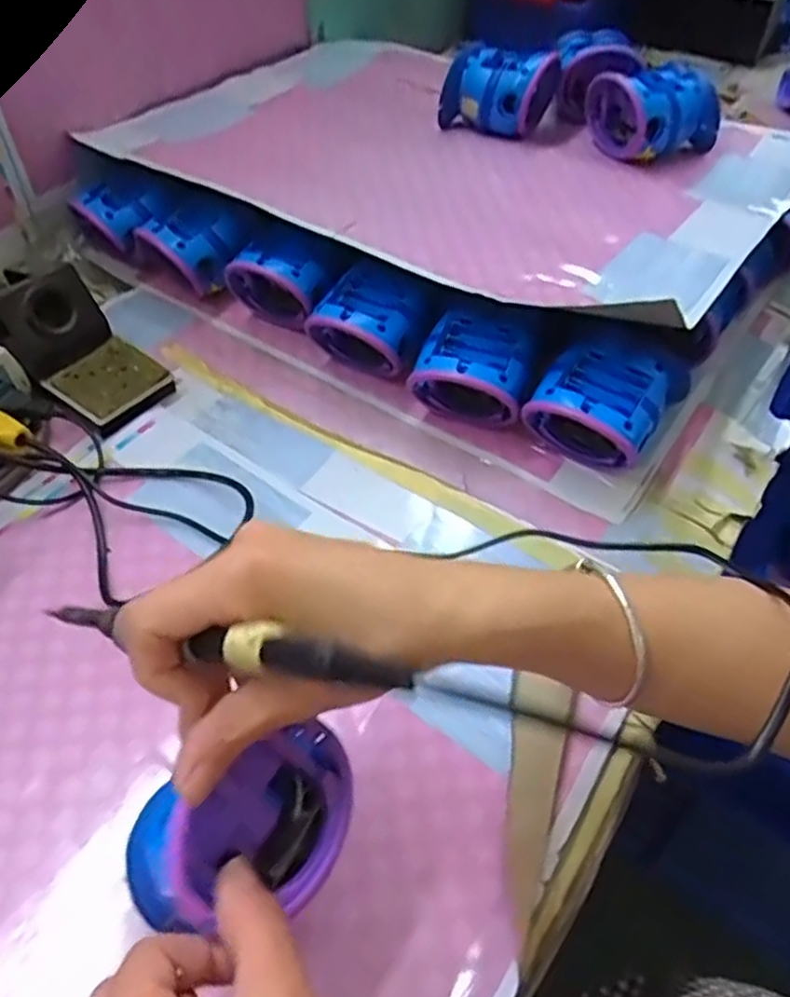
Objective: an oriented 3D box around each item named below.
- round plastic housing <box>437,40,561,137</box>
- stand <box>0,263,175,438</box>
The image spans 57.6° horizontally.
[{"bbox_3d":[0.095,-0.372,0.652,0.097,0.057,0.070,13,51,10],"label":"round plastic housing"},{"bbox_3d":[-0.247,-0.118,0.535,0.142,0.071,0.077,31,56,23],"label":"stand"}]

